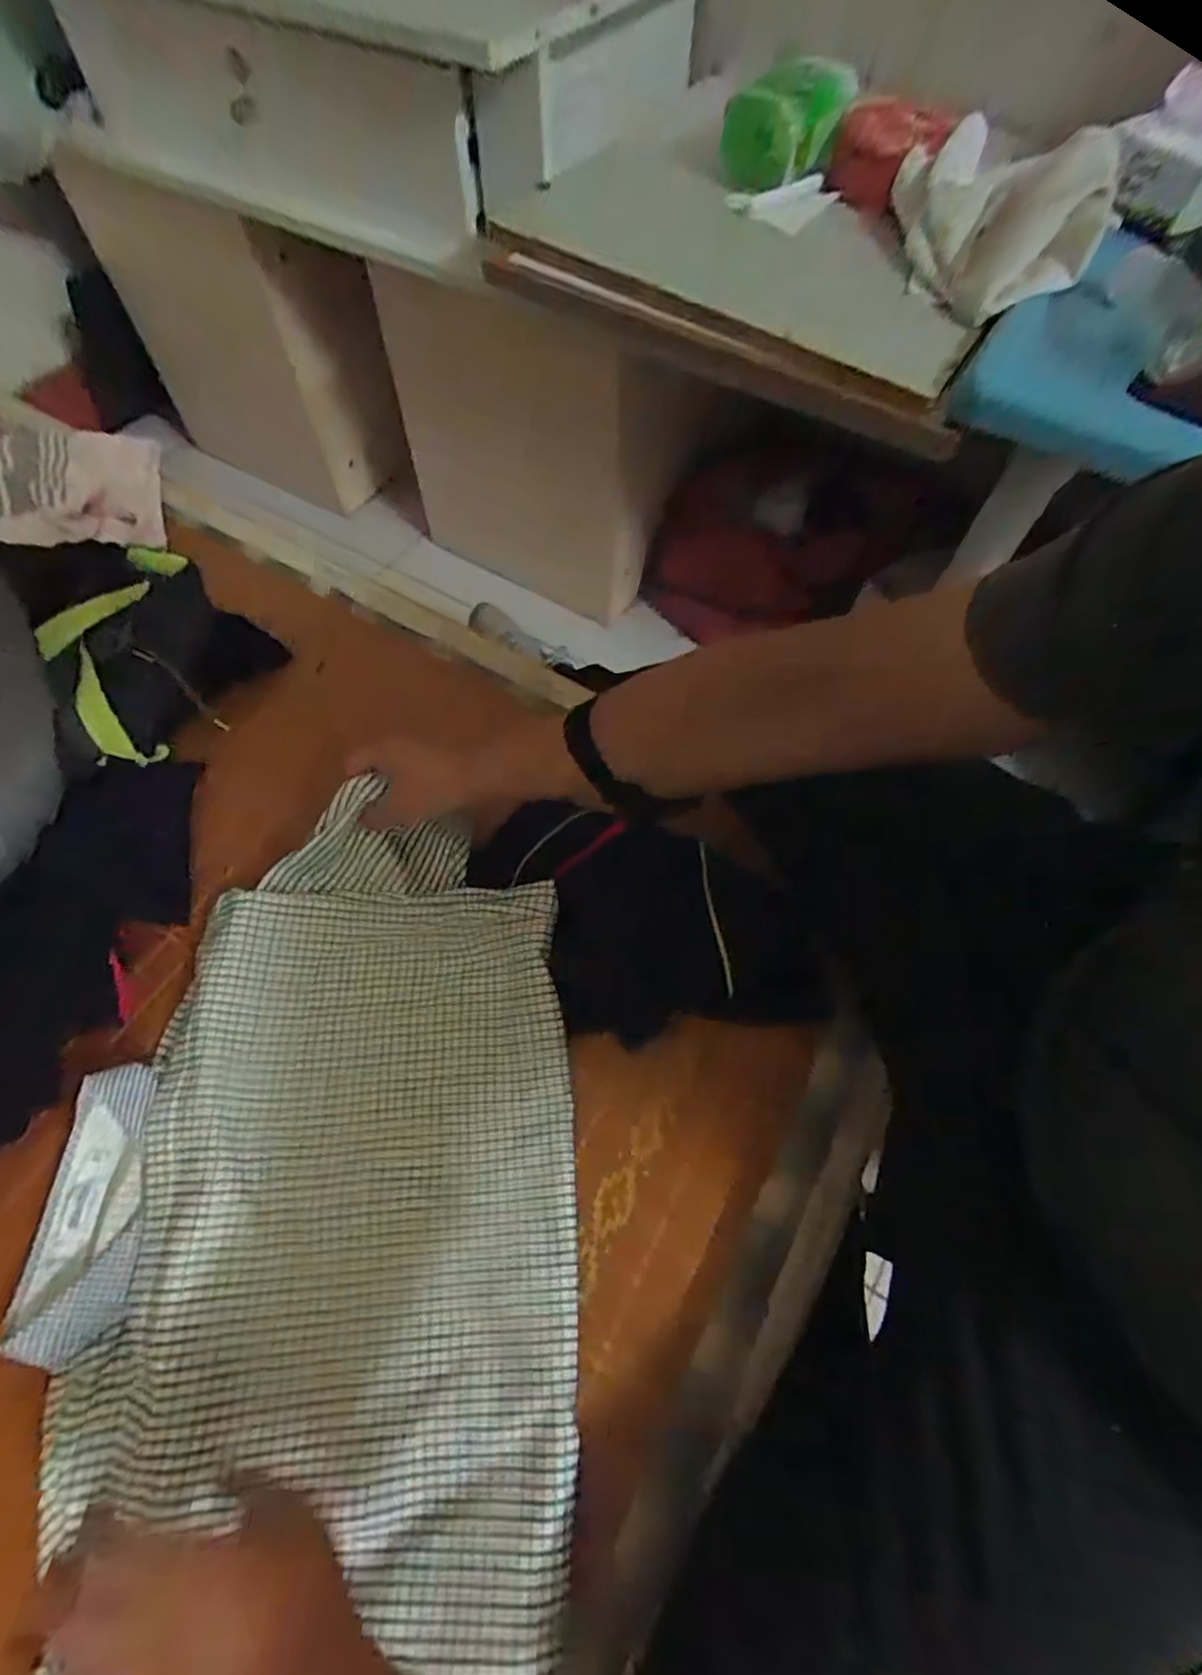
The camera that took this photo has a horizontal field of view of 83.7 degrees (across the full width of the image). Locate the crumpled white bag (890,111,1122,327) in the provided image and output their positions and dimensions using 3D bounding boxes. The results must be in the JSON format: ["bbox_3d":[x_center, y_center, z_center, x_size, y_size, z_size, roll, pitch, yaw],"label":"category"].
[{"bbox_3d":[0.370,-0.589,0.638,0.178,0.093,0.186,18,63,6],"label":"crumpled white bag"}]

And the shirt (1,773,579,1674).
[{"bbox_3d":[-0.205,0.259,0.488,0.382,0.057,0.586,-2,63,-4],"label":"shirt"}]

